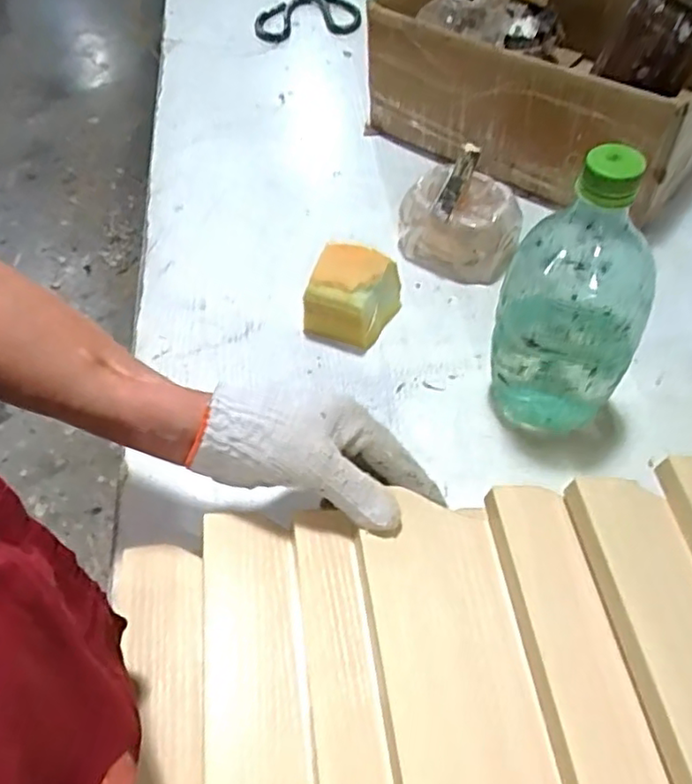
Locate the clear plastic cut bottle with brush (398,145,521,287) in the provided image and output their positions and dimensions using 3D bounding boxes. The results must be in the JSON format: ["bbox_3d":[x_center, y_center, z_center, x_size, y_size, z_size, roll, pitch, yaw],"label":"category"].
[{"bbox_3d":[0.108,-0.155,0.588,0.100,0.061,0.093,35,63,25],"label":"clear plastic cut bottle with brush"}]

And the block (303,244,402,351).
[{"bbox_3d":[0.004,-0.077,0.537,0.063,0.062,0.060,14,56,13],"label":"block"}]

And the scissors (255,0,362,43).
[{"bbox_3d":[-0.049,-0.542,0.923,0.140,0.018,0.197,-1,54,3],"label":"scissors"}]

